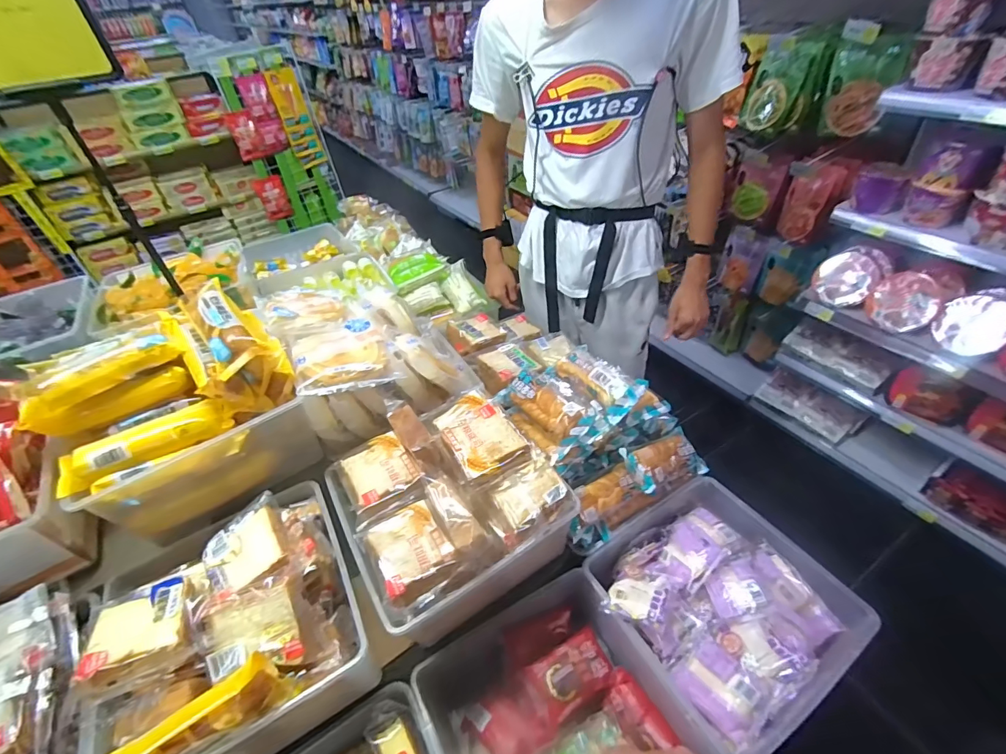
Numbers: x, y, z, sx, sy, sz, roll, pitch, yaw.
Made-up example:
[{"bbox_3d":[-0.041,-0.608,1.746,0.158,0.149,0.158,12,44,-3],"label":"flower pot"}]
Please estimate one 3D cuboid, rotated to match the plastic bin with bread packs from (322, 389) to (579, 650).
[{"bbox_3d":[-0.083,0.187,0.682,0.286,0.183,0.274,-26,45,-20],"label":"plastic bin with bread packs"}]

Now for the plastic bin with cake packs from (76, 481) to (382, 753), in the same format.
[{"bbox_3d":[-0.349,0.313,0.583,0.296,0.151,0.291,-22,44,-15],"label":"plastic bin with cake packs"}]

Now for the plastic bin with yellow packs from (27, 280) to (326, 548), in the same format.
[{"bbox_3d":[-0.468,0.047,0.664,0.299,0.245,0.218,-22,44,-16],"label":"plastic bin with yellow packs"}]

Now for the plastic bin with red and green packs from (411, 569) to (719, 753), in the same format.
[{"bbox_3d":[0.075,0.482,0.624,0.293,0.134,0.309,-24,45,-18],"label":"plastic bin with red and green packs"}]

